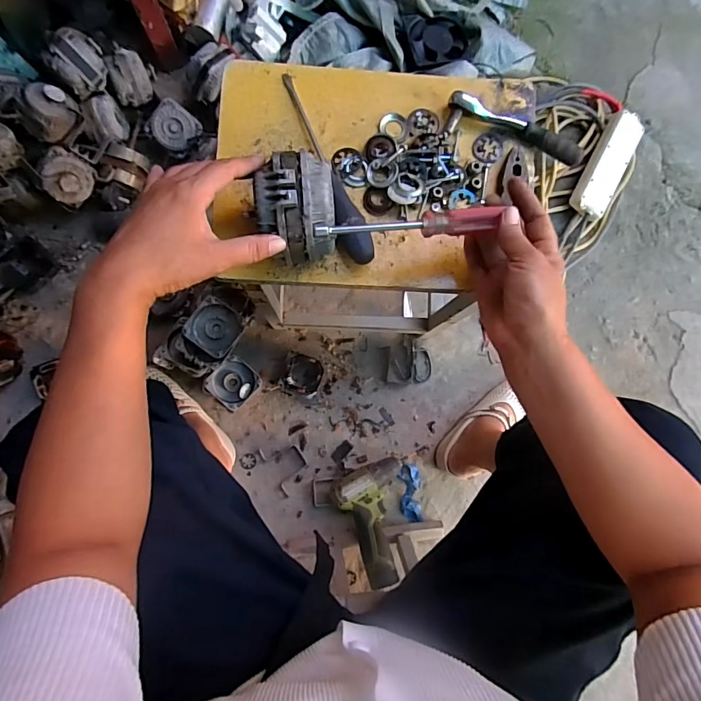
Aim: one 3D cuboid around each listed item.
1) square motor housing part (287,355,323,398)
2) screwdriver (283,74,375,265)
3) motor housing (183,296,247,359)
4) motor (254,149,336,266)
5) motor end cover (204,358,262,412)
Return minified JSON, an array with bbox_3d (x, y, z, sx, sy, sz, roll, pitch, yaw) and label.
[{"bbox_3d":[-0.090,0.047,0.857,0.068,0.042,0.074,20,81,-1],"label":"square motor housing part"},{"bbox_3d":[-0.028,-0.186,0.446,0.031,0.029,0.218,-22,84,-7],"label":"screwdriver"},{"bbox_3d":[-0.231,-0.039,0.756,0.082,0.026,0.082,33,81,1],"label":"motor housing"},{"bbox_3d":[-0.048,-0.125,0.408,0.066,0.088,0.075,-4,83,-3],"label":"motor"},{"bbox_3d":[-0.223,0.060,0.843,0.084,0.024,0.079,-44,87,-8],"label":"motor end cover"}]

